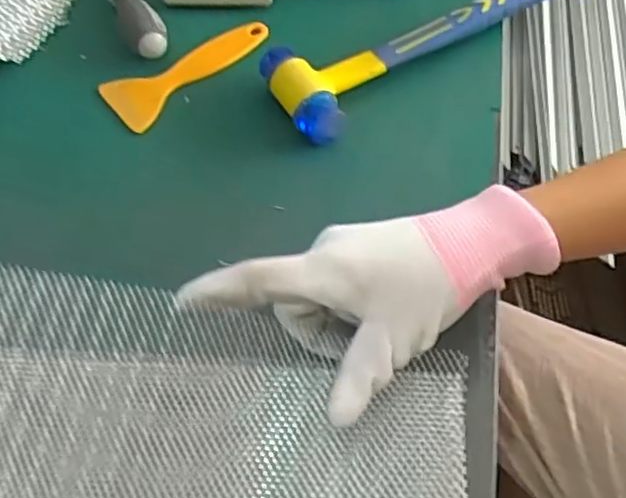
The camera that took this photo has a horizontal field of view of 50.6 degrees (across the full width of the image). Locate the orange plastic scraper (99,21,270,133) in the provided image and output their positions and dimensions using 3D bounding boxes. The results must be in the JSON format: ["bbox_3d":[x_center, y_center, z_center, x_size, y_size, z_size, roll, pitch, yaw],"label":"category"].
[{"bbox_3d":[-0.087,-0.131,0.473,0.125,0.004,0.049,-36,62,-17],"label":"orange plastic scraper"}]

